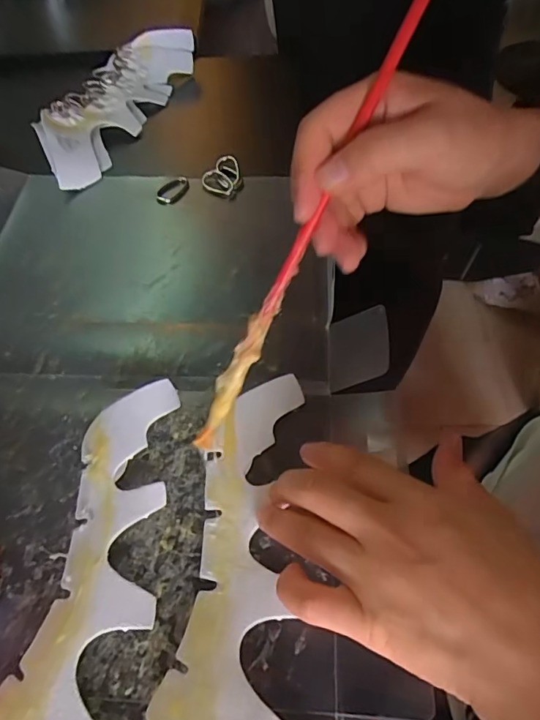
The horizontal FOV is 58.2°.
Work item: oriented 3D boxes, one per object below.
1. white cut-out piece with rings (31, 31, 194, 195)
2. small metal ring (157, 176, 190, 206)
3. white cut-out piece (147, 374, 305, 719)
[{"bbox_3d":[-0.165,-0.255,0.473,0.098,0.039,0.226,19,60,14],"label":"white cut-out piece with rings"},{"bbox_3d":[-0.084,-0.147,0.421,0.018,0.009,0.035,38,66,23],"label":"small metal ring"},{"bbox_3d":[-0.015,0.107,0.246,0.072,0.013,0.211,-5,54,4],"label":"white cut-out piece"}]

